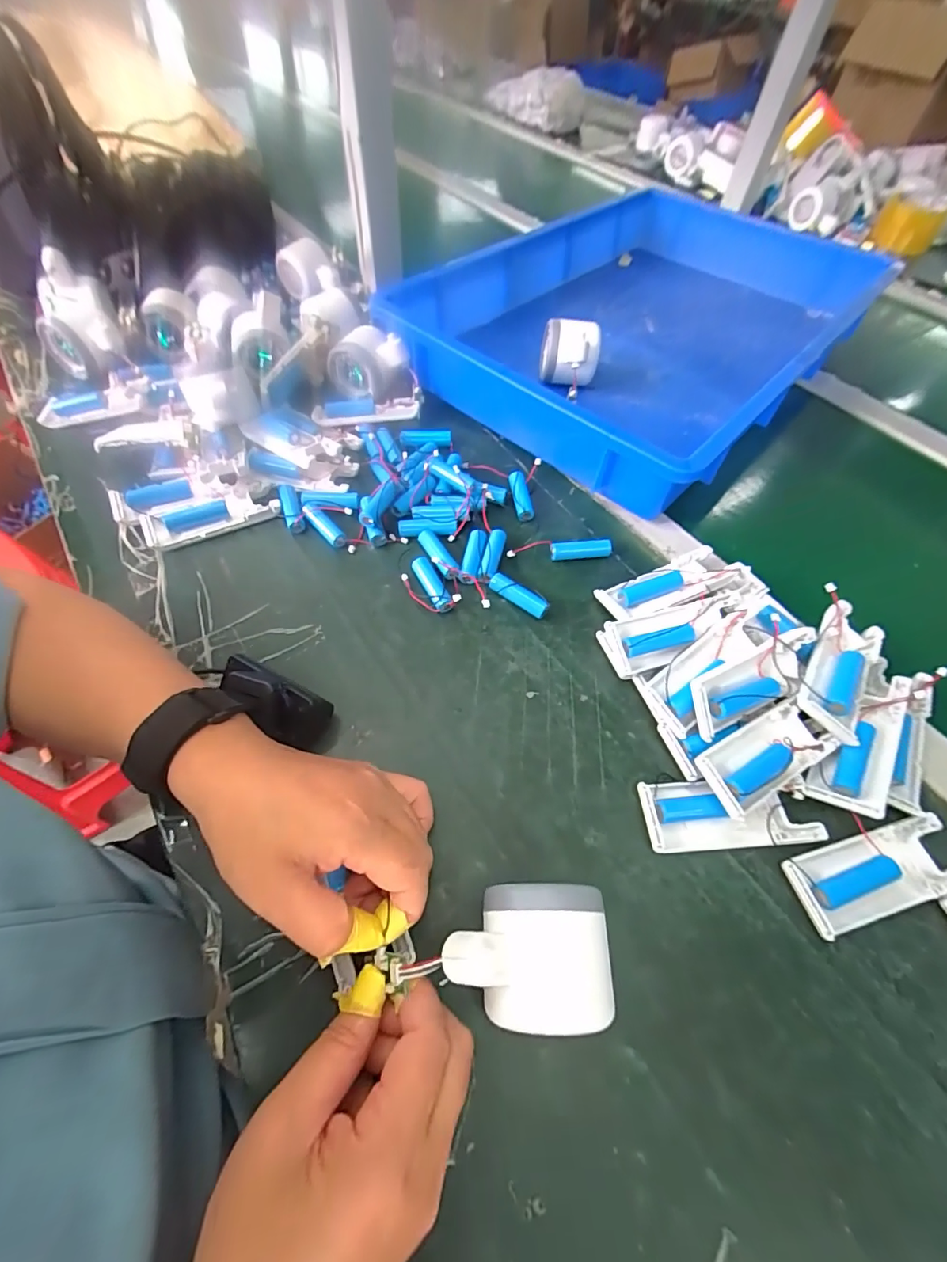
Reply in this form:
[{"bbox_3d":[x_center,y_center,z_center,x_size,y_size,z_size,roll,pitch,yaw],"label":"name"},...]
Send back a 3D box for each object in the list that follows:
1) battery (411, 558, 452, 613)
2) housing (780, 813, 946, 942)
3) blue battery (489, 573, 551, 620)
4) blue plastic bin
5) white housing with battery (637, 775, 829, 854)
[{"bbox_3d":[-0.032,-0.036,0.366,0.015,0.013,0.049,-25,63,-16],"label":"battery"},{"bbox_3d":[0.233,0.140,0.271,0.102,0.010,0.040,-13,60,-9],"label":"housing"},{"bbox_3d":[0.034,-0.027,0.364,0.048,0.017,0.012,32,63,16],"label":"blue battery"},{"bbox_3d":[0.209,-0.367,0.539,0.357,0.085,0.558,38,65,19],"label":"blue plastic bin"},{"bbox_3d":[0.155,0.111,0.286,0.102,0.014,0.038,-3,59,-3],"label":"white housing with battery"}]

